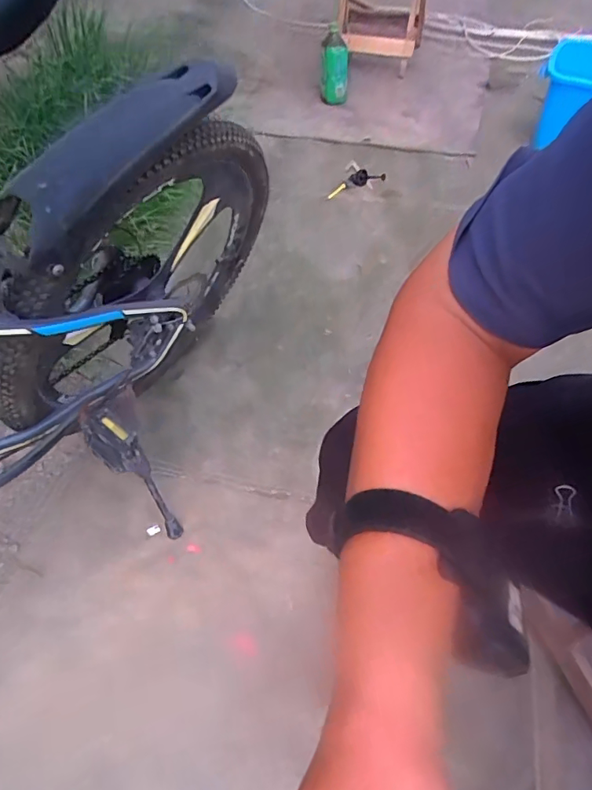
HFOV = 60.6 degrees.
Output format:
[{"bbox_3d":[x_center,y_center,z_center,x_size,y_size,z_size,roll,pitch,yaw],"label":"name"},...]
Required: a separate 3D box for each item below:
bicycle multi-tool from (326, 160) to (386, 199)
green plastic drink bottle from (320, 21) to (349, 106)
[{"bbox_3d":[0.170,-0.573,1.364,0.119,0.028,0.169,21,56,13],"label":"bicycle multi-tool"},{"bbox_3d":[0.115,-0.992,1.538,0.089,0.214,0.080,2,50,5],"label":"green plastic drink bottle"}]

